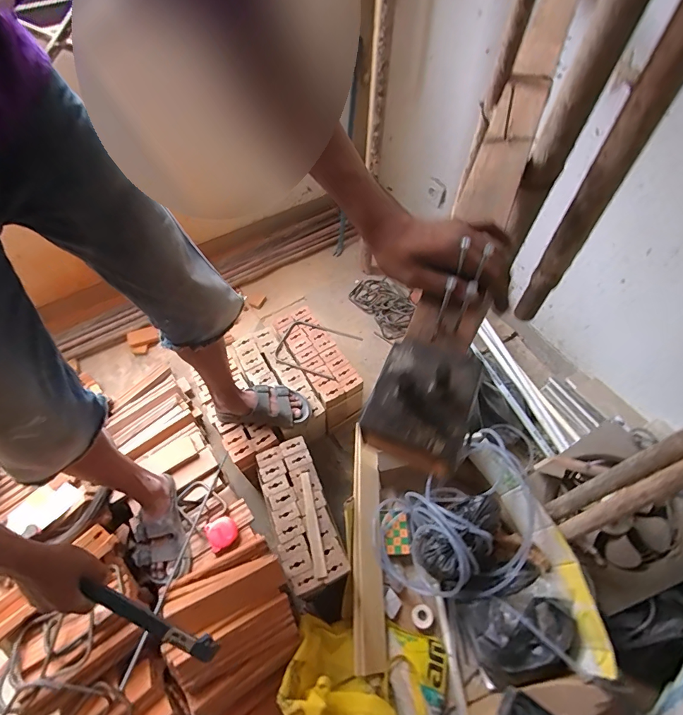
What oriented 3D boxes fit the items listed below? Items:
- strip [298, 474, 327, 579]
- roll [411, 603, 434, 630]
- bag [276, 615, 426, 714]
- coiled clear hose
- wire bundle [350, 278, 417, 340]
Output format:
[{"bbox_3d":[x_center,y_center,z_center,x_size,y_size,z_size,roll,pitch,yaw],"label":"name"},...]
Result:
[{"bbox_3d":[-0.073,0.398,0.960,0.031,0.008,0.240,-12,58,-6],"label":"strip"},{"bbox_3d":[0.211,0.676,1.040,0.053,0.011,0.054,-1,58,1],"label":"roll"},{"bbox_3d":[0.020,0.740,0.834,0.325,0.191,0.241,23,61,15],"label":"bag"},{"bbox_3d":[0.296,0.436,1.023,0.398,0.235,0.304,-25,61,-13],"label":"coiled clear hose"},{"bbox_3d":[0.174,-0.219,1.588,0.178,0.043,0.291,-33,63,-17],"label":"wire bundle"}]

